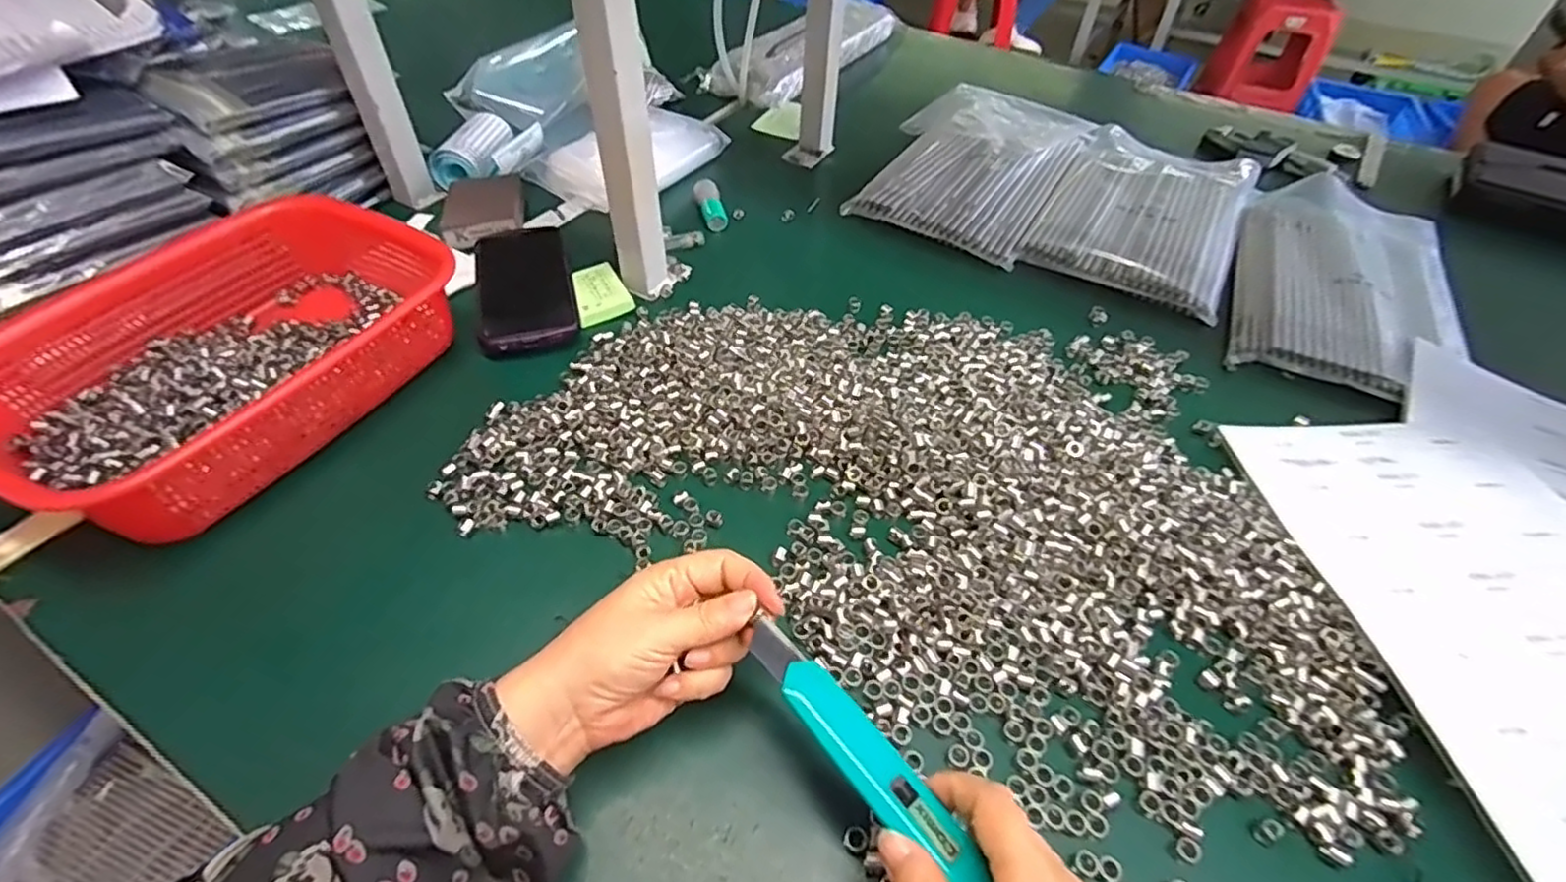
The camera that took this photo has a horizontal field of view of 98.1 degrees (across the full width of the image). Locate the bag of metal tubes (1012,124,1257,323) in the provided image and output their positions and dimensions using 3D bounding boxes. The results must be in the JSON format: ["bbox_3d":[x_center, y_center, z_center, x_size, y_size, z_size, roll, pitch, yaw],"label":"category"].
[{"bbox_3d":[0.391,-0.251,0.726,0.179,0.019,0.322,25,51,19],"label":"bag of metal tubes"}]

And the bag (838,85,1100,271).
[{"bbox_3d":[0.217,-0.318,0.772,0.193,0.031,0.318,24,51,18],"label":"bag"}]

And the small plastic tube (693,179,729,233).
[{"bbox_3d":[-0.073,-0.240,0.692,0.024,0.021,0.063,-12,49,-12],"label":"small plastic tube"}]

